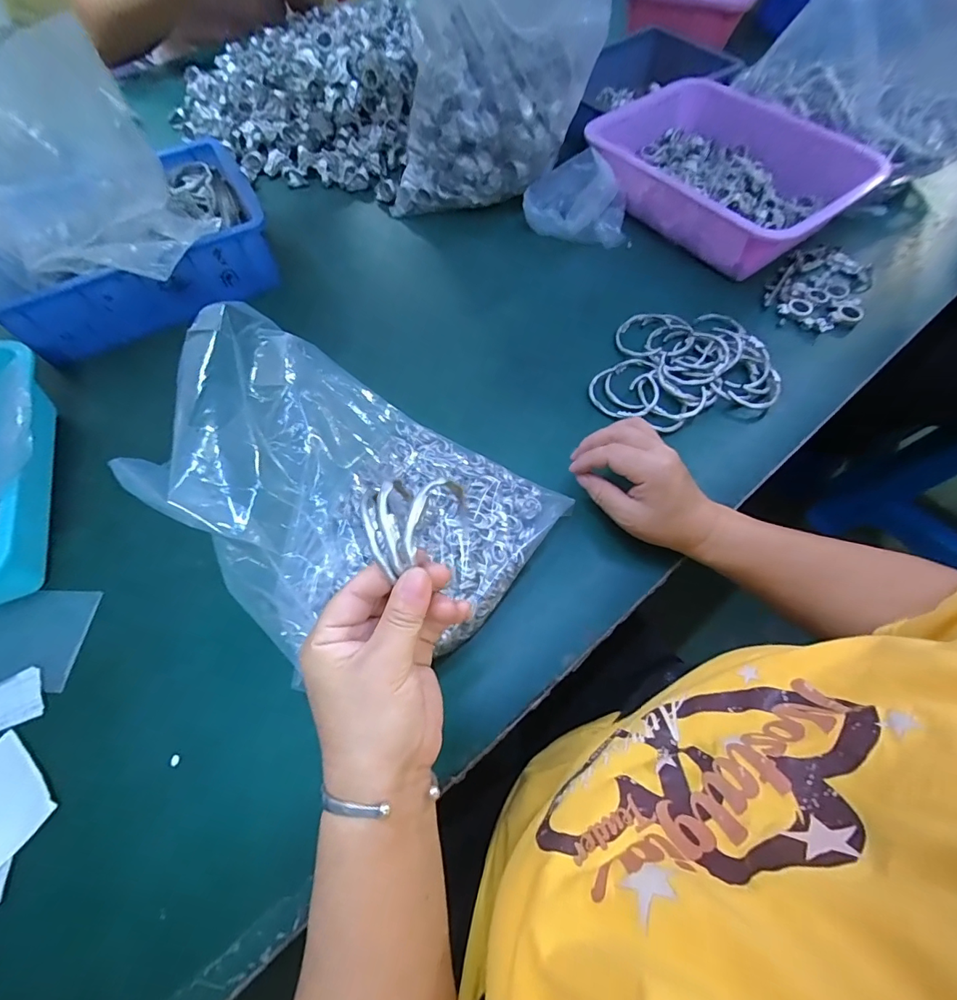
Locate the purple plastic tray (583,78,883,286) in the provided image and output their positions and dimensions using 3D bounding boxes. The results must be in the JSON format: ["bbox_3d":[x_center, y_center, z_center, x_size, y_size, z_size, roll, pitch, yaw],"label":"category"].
[{"bbox_3d":[0.293,-0.392,0.577,0.222,0.103,0.293,-41,69,-18],"label":"purple plastic tray"}]

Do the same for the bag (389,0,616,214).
[{"bbox_3d":[0.023,-0.572,0.579,0.237,0.310,0.264,6,63,4],"label":"bag"}]

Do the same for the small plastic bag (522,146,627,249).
[{"bbox_3d":[0.126,-0.378,0.579,0.129,0.082,0.079,39,69,19],"label":"small plastic bag"}]

